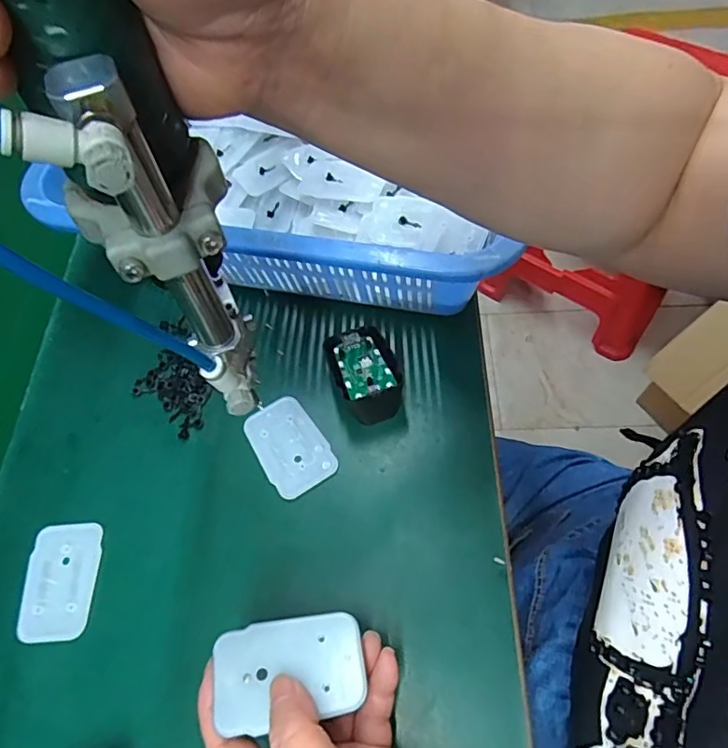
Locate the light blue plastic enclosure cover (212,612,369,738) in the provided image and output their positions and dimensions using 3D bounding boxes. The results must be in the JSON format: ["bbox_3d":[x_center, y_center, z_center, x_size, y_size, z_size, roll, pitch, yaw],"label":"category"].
[{"bbox_3d":[-0.035,0.137,0.253,0.068,0.008,0.043,-12,61,-4],"label":"light blue plastic enclosure cover"}]

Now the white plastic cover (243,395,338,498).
[{"bbox_3d":[-0.052,0.050,0.381,0.045,0.004,0.070,-30,64,-14],"label":"white plastic cover"}]

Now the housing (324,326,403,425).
[{"bbox_3d":[-0.001,-0.004,0.389,0.042,0.036,0.070,-19,62,-8],"label":"housing"}]

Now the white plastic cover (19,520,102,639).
[{"bbox_3d":[-0.195,0.132,0.349,0.045,0.004,0.070,-4,61,0],"label":"white plastic cover"}]

